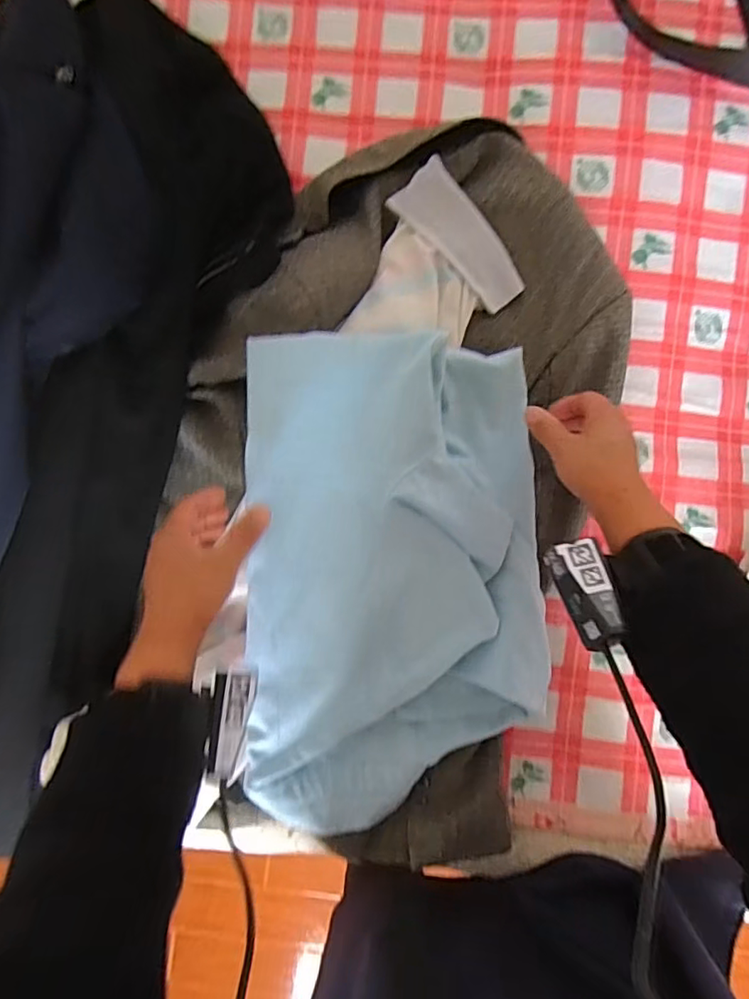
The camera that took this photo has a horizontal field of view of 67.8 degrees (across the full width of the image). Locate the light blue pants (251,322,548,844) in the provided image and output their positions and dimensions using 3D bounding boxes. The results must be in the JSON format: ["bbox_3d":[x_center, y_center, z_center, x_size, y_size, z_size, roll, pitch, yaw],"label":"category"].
[{"bbox_3d":[0.021,0.084,0.482,0.248,0.080,0.431,0,90,1],"label":"light blue pants"}]

